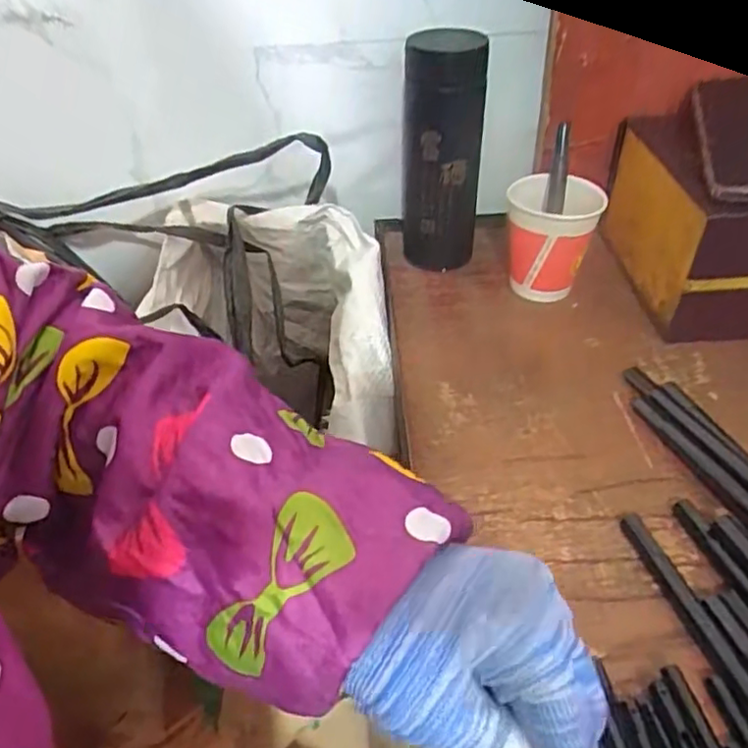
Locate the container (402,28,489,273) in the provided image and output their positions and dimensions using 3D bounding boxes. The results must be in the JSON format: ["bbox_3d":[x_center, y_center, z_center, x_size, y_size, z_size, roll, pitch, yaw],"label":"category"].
[{"bbox_3d":[0.059,-0.188,0.556,0.068,0.194,0.073,3,42,7],"label":"container"}]

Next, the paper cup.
[{"bbox_3d":[0.147,-0.113,0.537,0.071,0.095,0.069,-2,42,2],"label":"paper cup"}]

